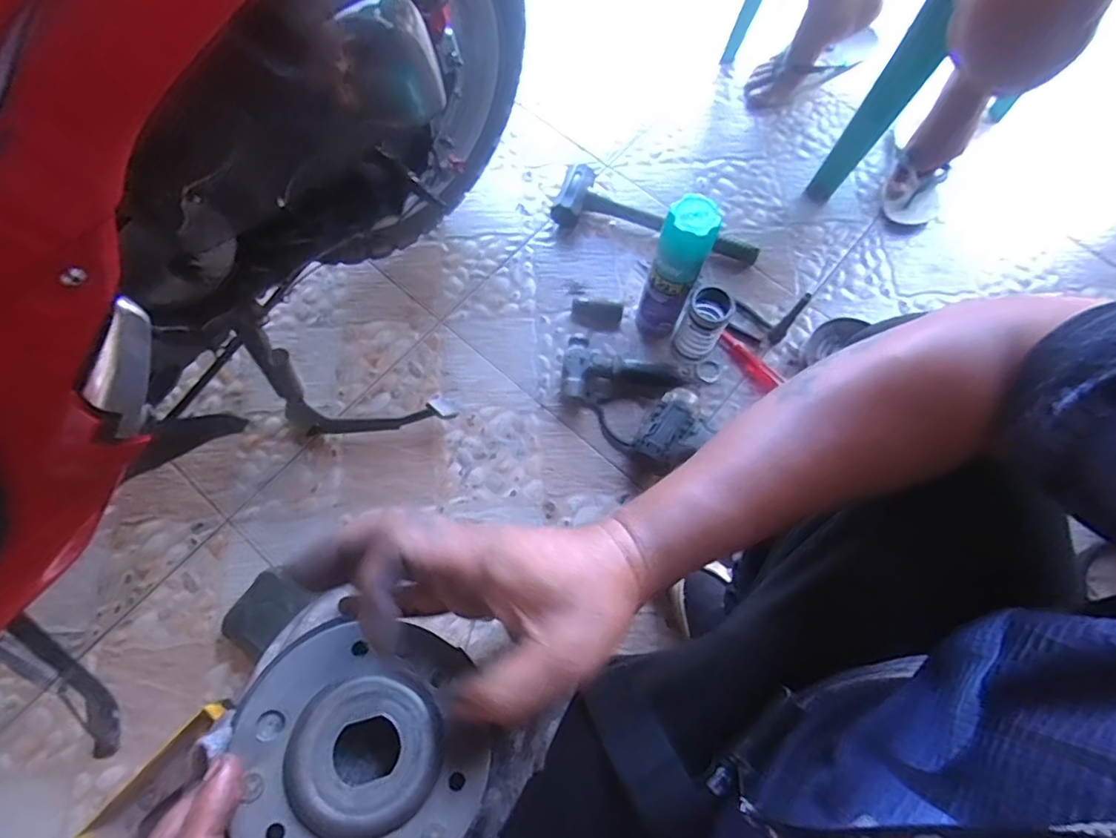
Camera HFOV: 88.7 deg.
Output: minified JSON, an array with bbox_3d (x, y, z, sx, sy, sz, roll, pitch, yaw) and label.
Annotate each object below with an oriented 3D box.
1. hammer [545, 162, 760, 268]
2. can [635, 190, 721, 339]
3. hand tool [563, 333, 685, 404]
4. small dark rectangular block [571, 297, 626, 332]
[{"bbox_3d":[0.159,-0.309,0.928,0.338,0.049,0.088,21,73,6],"label":"hammer"},{"bbox_3d":[0.152,-0.188,0.775,0.064,0.271,0.061,0,72,-1],"label":"can"},{"bbox_3d":[0.094,-0.067,0.835,0.173,0.040,0.105,7,72,1],"label":"hand tool"},{"bbox_3d":[0.060,-0.160,0.874,0.079,0.028,0.042,8,72,2],"label":"small dark rectangular block"}]

